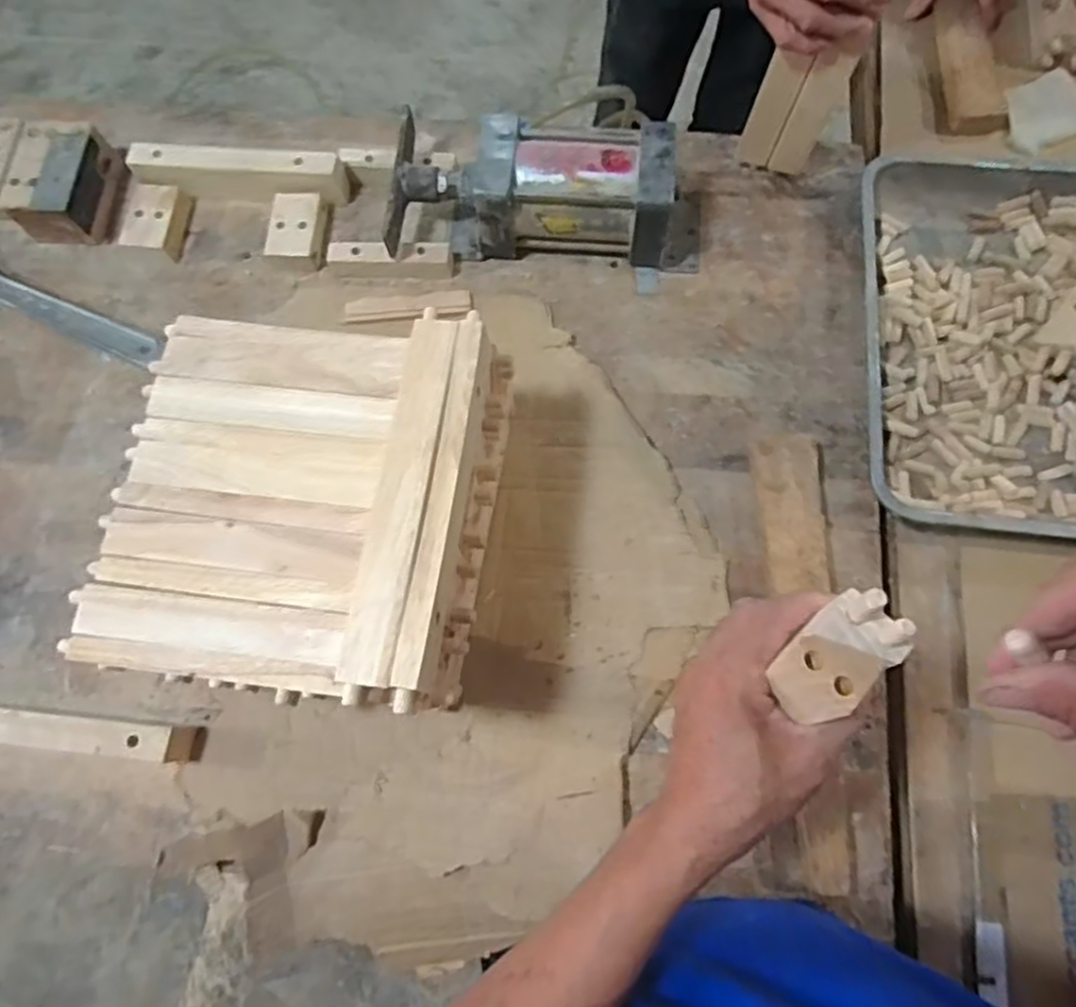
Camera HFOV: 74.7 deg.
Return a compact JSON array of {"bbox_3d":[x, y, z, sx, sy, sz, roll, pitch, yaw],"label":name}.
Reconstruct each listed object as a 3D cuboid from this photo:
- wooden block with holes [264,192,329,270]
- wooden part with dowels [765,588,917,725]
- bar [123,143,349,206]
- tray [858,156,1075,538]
[{"bbox_3d":[-0.250,-0.284,0.737,0.055,0.029,0.076,5,73,4],"label":"wooden block with holes"},{"bbox_3d":[0.152,0.075,0.353,0.062,0.050,0.040,-41,77,-11],"label":"wooden part with dowels"},{"bbox_3d":[-0.314,-0.346,0.749,0.221,0.051,0.043,4,73,3],"label":"bar"},{"bbox_3d":[0.458,-0.158,0.678,0.295,0.043,0.396,5,73,4],"label":"tray"}]

